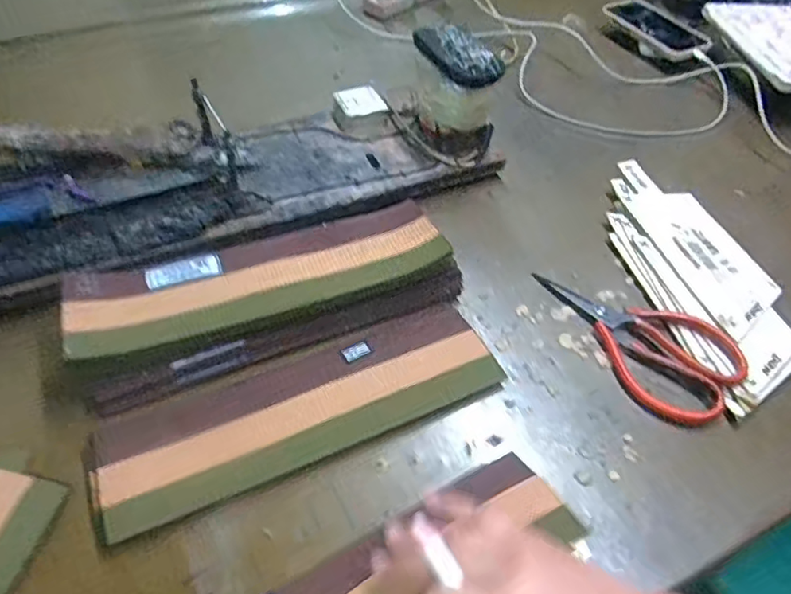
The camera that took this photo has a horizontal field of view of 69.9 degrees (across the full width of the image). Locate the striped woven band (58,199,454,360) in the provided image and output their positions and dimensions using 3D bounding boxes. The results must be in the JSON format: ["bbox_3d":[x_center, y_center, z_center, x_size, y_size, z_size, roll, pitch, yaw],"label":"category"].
[{"bbox_3d":[-0.103,-0.020,0.446,0.285,0.020,0.071,-16,62,-15],"label":"striped woven band"}]

